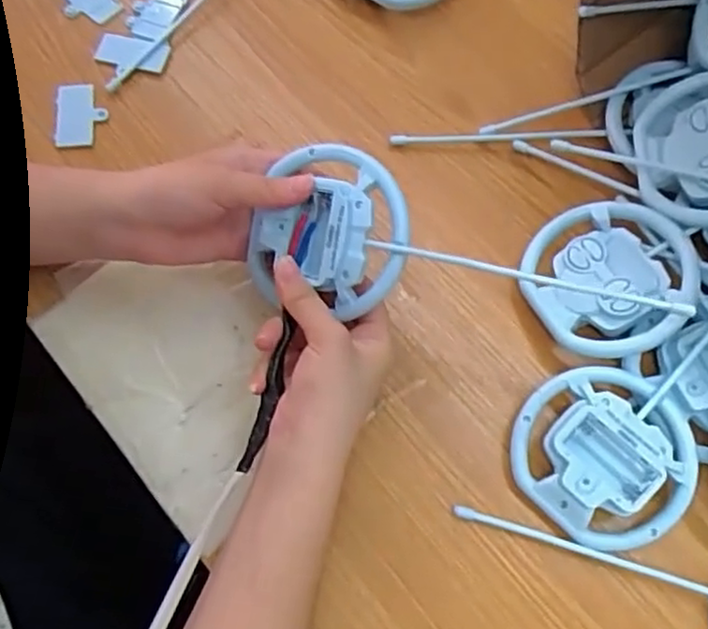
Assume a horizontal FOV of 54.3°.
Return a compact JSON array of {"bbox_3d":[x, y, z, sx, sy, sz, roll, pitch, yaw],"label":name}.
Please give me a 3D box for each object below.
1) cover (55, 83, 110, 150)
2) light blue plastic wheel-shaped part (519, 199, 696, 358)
[{"bbox_3d":[-0.188,-0.137,0.476,0.034,0.004,0.048,-5,73,-12],"label":"cover"},{"bbox_3d":[0.157,-0.023,0.432,0.100,0.023,0.100,-7,67,18],"label":"light blue plastic wheel-shaped part"}]

